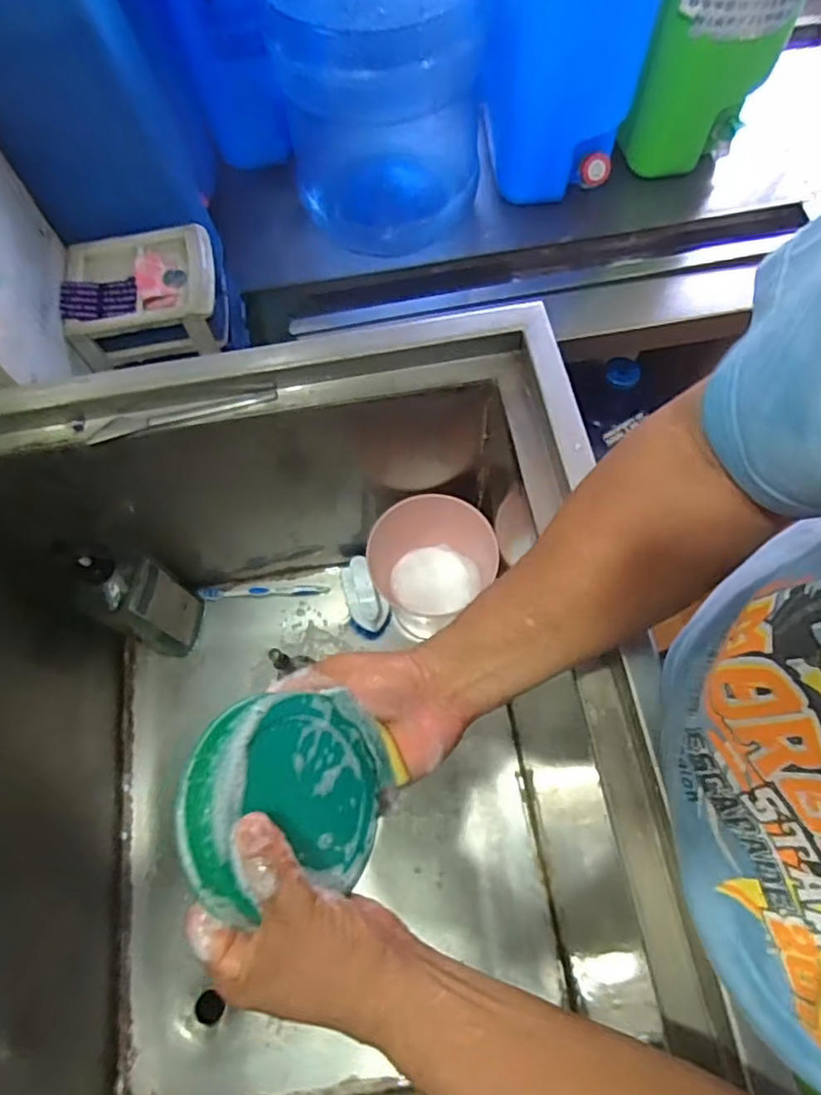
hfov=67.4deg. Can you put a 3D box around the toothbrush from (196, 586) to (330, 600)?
[{"bbox_3d":[-0.211,0.064,0.882,0.185,0.011,0.019,-2,67,1],"label":"toothbrush"}]

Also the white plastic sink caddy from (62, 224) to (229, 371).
[{"bbox_3d":[-0.305,-0.294,0.719,0.169,0.063,0.140,-12,68,-3],"label":"white plastic sink caddy"}]

